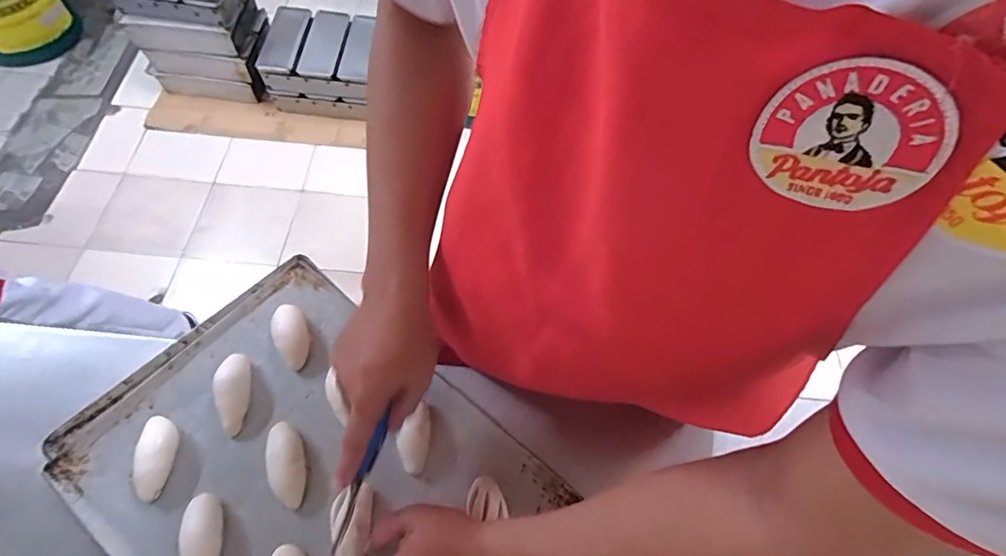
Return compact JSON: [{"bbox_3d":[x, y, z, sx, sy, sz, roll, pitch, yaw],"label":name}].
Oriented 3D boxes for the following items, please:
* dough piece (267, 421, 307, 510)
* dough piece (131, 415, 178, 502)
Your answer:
[{"bbox_3d":[-0.221,0.190,0.513,0.035,0.021,0.083,-12,63,-10],"label":"dough piece"},{"bbox_3d":[-0.351,0.178,0.501,0.027,0.023,0.080,-8,62,-8],"label":"dough piece"}]

